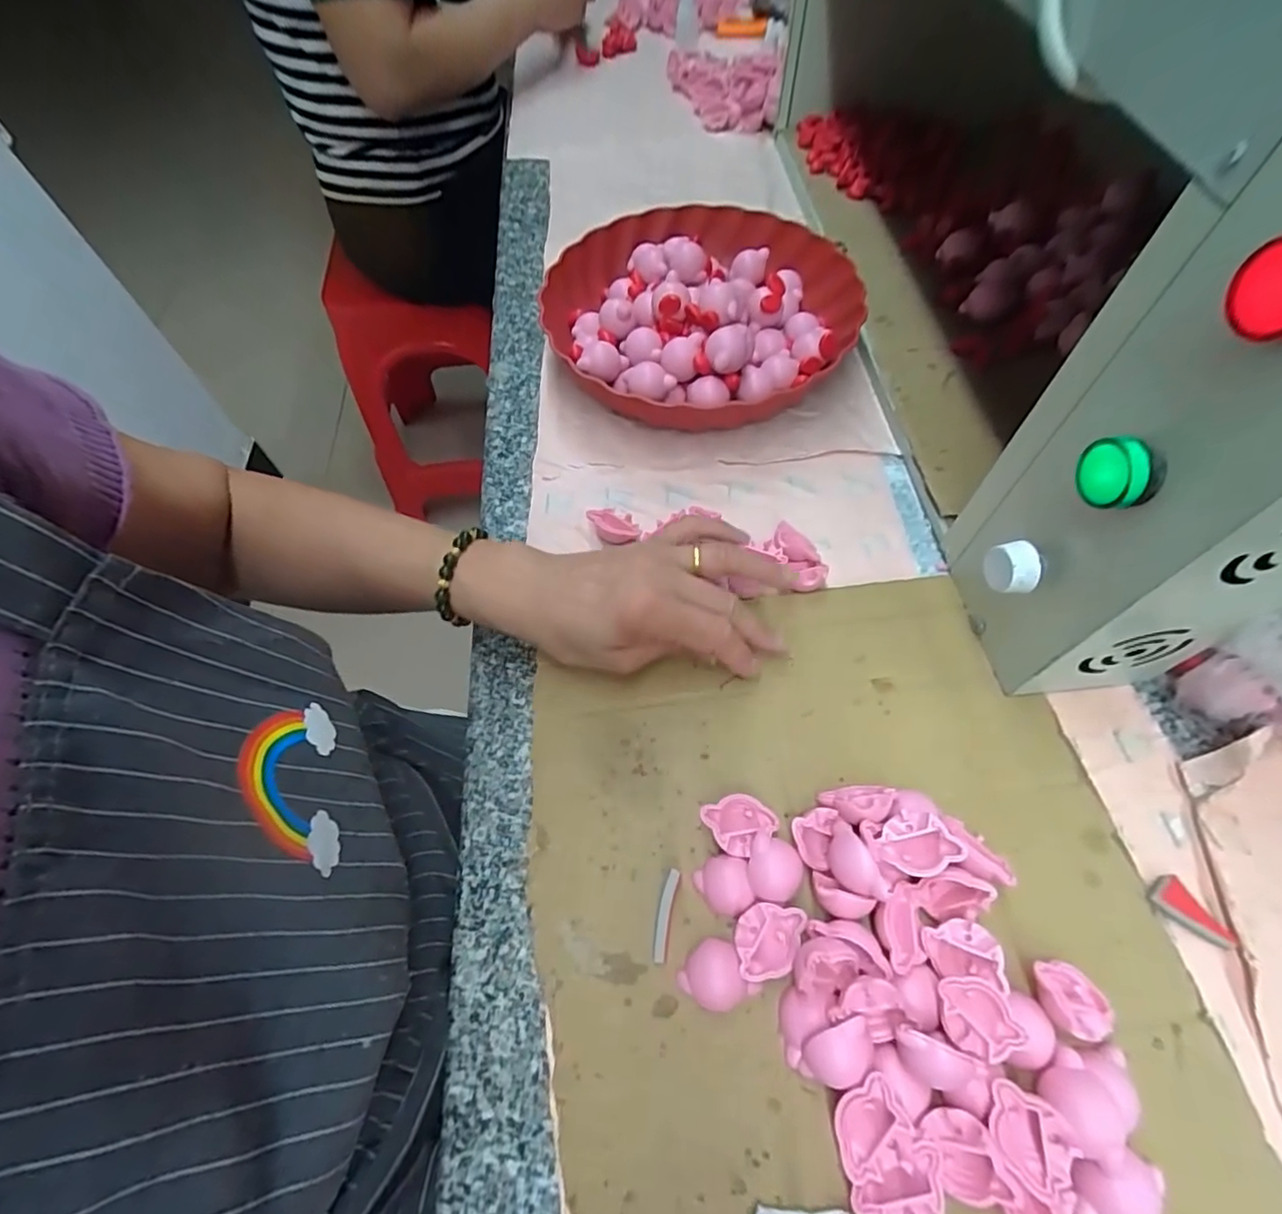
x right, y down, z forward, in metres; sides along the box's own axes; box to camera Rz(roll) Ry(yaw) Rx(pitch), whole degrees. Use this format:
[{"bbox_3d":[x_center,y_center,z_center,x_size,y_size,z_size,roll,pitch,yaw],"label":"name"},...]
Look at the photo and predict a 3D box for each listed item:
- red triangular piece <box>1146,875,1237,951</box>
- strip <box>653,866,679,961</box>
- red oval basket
[{"bbox_3d":[0.257,0.142,0.276,0.020,0.004,0.035,-36,64,-16],"label":"red triangular piece"},{"bbox_3d":[0.012,0.147,0.284,0.006,0.004,0.041,10,79,9],"label":"strip"},{"bbox_3d":[0.051,-0.228,0.466,0.234,0.069,0.222,-20,61,-8],"label":"red oval basket"}]

